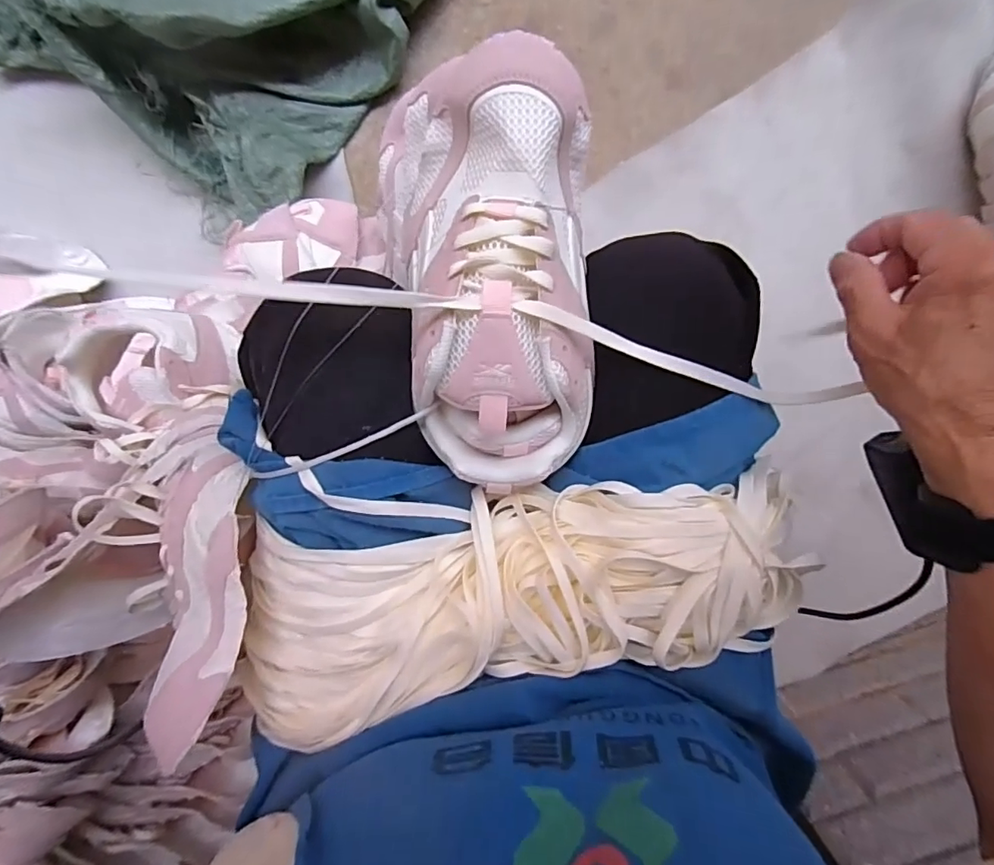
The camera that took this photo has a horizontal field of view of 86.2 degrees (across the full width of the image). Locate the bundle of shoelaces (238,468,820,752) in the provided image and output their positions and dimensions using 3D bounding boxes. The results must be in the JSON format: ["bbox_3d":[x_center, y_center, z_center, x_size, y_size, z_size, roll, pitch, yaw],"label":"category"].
[{"bbox_3d":[0.004,0.107,0.328,0.350,0.051,0.126,-12,98,0],"label":"bundle of shoelaces"}]

